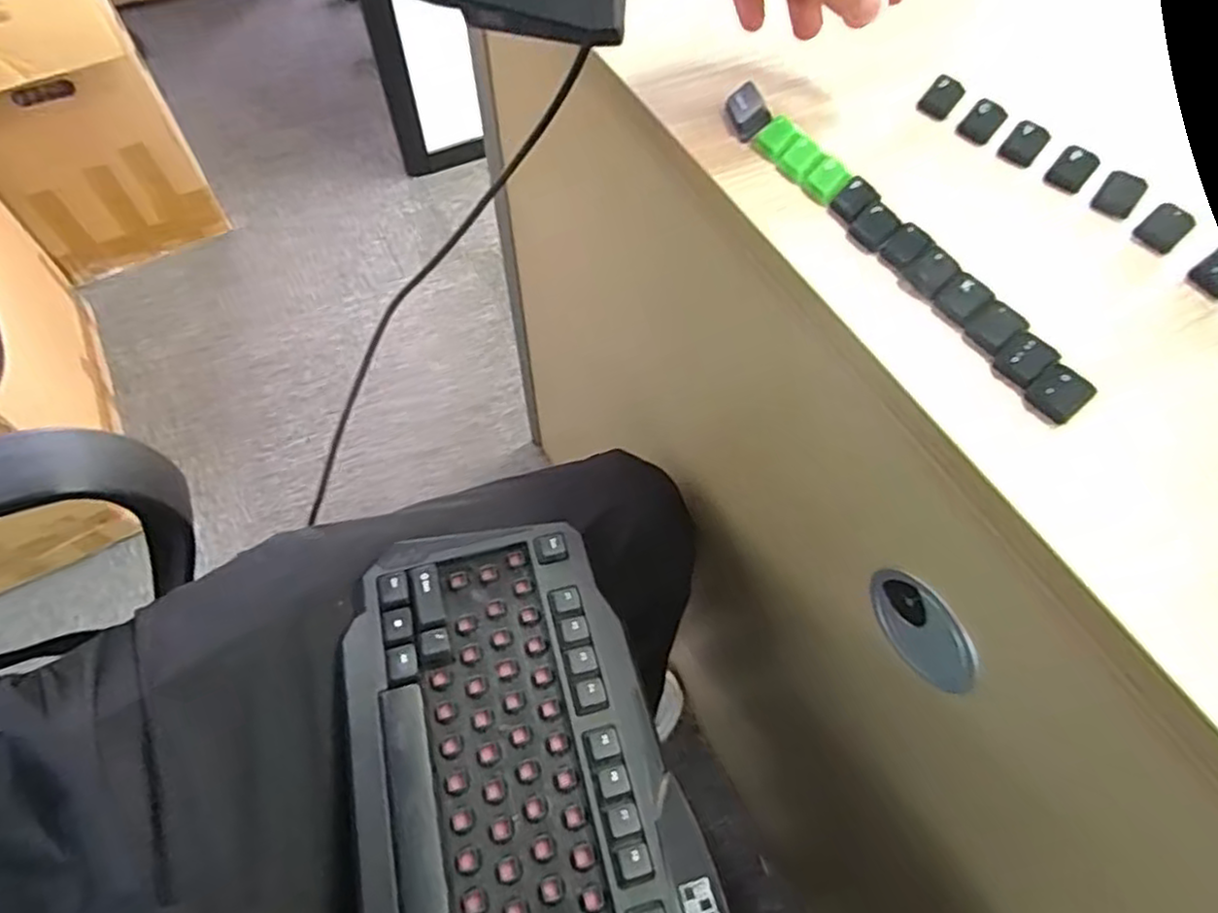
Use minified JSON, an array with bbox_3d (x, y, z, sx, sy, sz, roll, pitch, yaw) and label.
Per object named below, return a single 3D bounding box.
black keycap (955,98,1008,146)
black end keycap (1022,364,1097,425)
[{"bbox_3d":[0.187,-0.168,0.347,0.019,0.015,0.013,32,63,17],"label":"black keycap"},{"bbox_3d":[0.169,-0.023,0.260,0.012,0.014,0.018,-35,66,-20],"label":"black end keycap"}]

